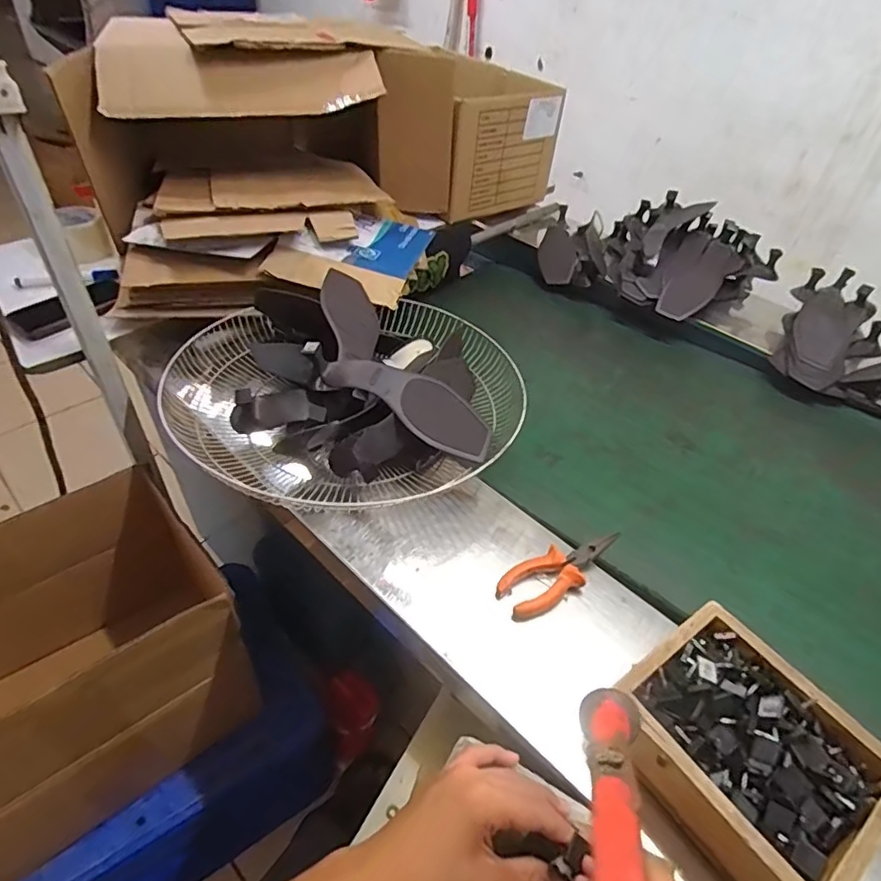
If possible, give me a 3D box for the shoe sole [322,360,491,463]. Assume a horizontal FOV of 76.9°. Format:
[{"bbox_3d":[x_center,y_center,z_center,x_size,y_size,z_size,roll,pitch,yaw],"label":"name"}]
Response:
[{"bbox_3d":[-0.038,-0.046,0.660,0.217,0.056,0.059,29,46,3],"label":"shoe sole"}]

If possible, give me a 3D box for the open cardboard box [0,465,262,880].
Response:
[{"bbox_3d":[-0.555,0.331,0.789,0.445,0.341,0.320,-29,53,-32],"label":"open cardboard box"}]

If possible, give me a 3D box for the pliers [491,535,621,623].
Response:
[{"bbox_3d":[0.129,0.137,0.583,0.148,0.025,0.051,-21,49,-26],"label":"pliers"}]

